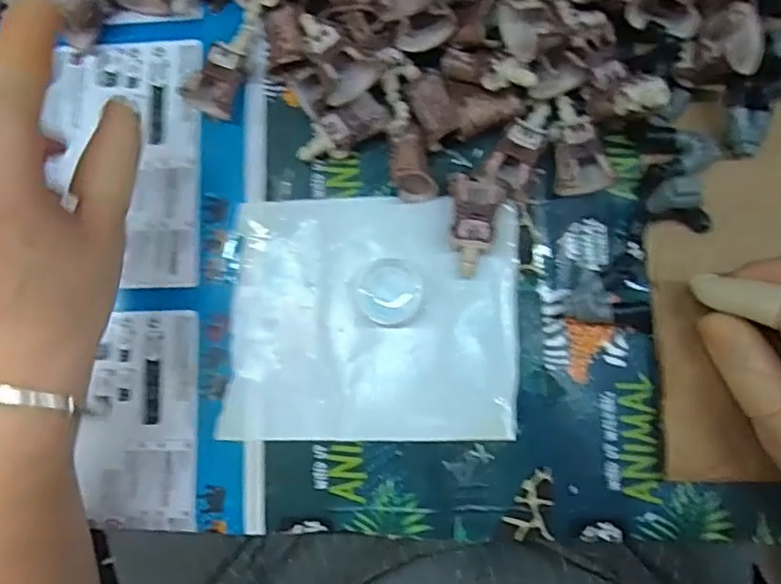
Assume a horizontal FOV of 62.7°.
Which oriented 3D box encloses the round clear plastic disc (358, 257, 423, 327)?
[{"bbox_3d":[0.000,0.000,0.319,0.031,0.004,0.032,0,85,4],"label":"round clear plastic disc"}]

